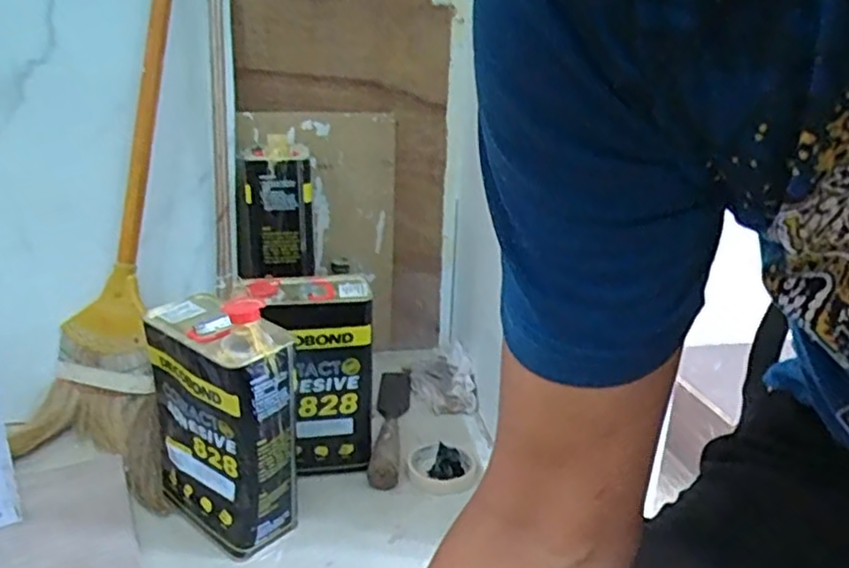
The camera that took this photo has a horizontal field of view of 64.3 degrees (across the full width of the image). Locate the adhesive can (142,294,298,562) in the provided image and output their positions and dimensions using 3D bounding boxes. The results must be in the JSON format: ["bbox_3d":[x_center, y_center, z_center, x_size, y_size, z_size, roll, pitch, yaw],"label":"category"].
[{"bbox_3d":[-0.226,0.151,0.763,0.182,0.253,0.090,20,26,37],"label":"adhesive can"}]

